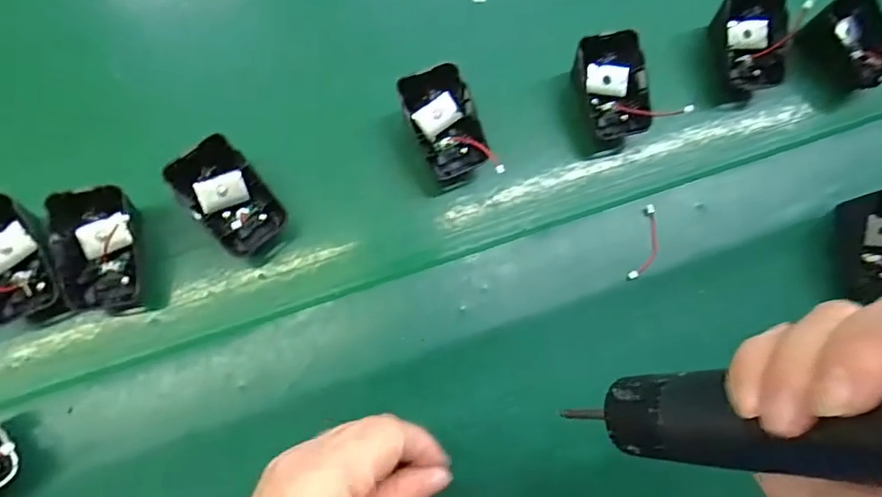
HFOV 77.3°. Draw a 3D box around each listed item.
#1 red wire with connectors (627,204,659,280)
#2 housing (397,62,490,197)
[{"bbox_3d":[0.136,-0.003,0.361,0.015,0.004,0.053,19,78,3],"label":"red wire with connectors"},{"bbox_3d":[0.004,-0.078,0.364,0.044,0.043,0.065,-22,79,-6],"label":"housing"}]

